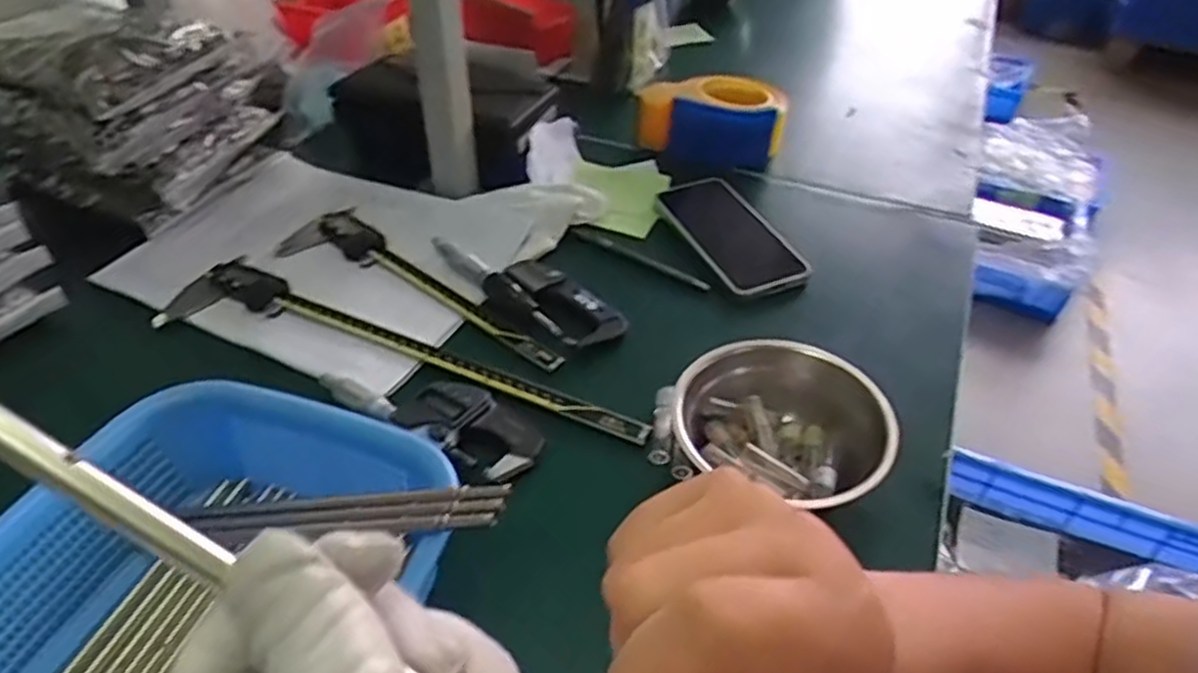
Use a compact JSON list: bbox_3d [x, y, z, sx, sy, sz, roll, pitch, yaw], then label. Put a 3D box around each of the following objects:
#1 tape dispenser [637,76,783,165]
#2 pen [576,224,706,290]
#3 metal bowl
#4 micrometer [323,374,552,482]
[{"bbox_3d":[0.116,-0.227,0.773,0.142,0.056,0.084,9,42,8],"label":"tape dispenser"},{"bbox_3d":[0.034,-0.066,0.636,0.132,0.008,0.008,27,48,24],"label":"pen"},{"bbox_3d":[0.112,0.058,0.476,0.131,0.052,0.117,18,44,17],"label":"metal bowl"},{"bbox_3d":[-0.109,0.045,0.506,0.159,0.019,0.054,22,46,21],"label":"micrometer"}]

